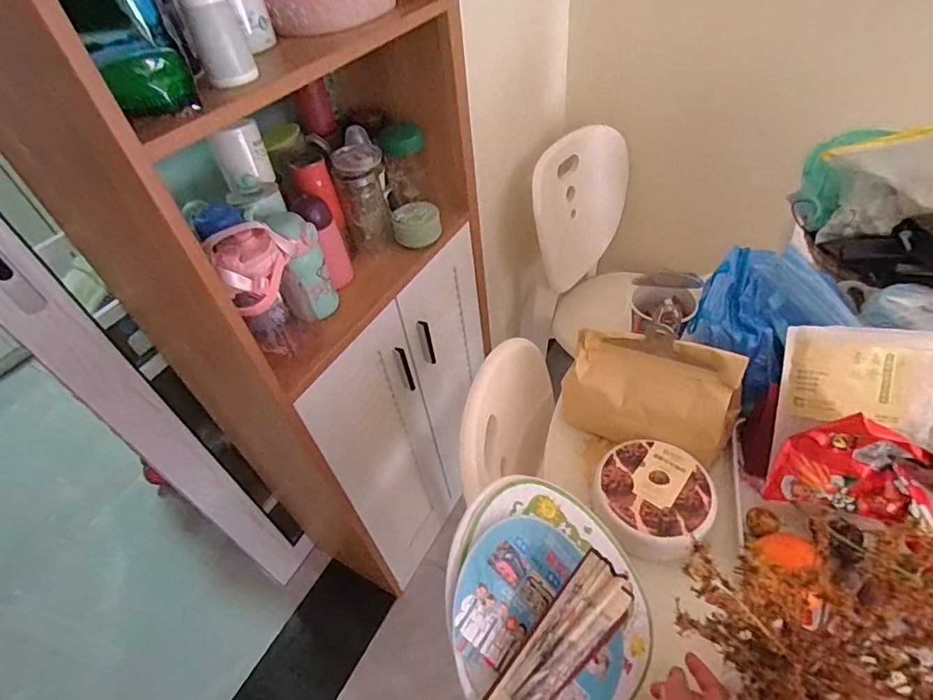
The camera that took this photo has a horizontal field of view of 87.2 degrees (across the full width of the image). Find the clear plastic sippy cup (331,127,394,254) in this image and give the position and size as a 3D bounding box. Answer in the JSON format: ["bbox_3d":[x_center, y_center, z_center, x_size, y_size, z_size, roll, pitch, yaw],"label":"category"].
[{"bbox_3d":[-0.191,-0.289,0.897,0.091,0.182,0.104,-10,39,-13],"label":"clear plastic sippy cup"}]

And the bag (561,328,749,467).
[{"bbox_3d":[0.243,0.053,0.656,0.218,0.137,0.085,22,42,25],"label":"bag"}]

